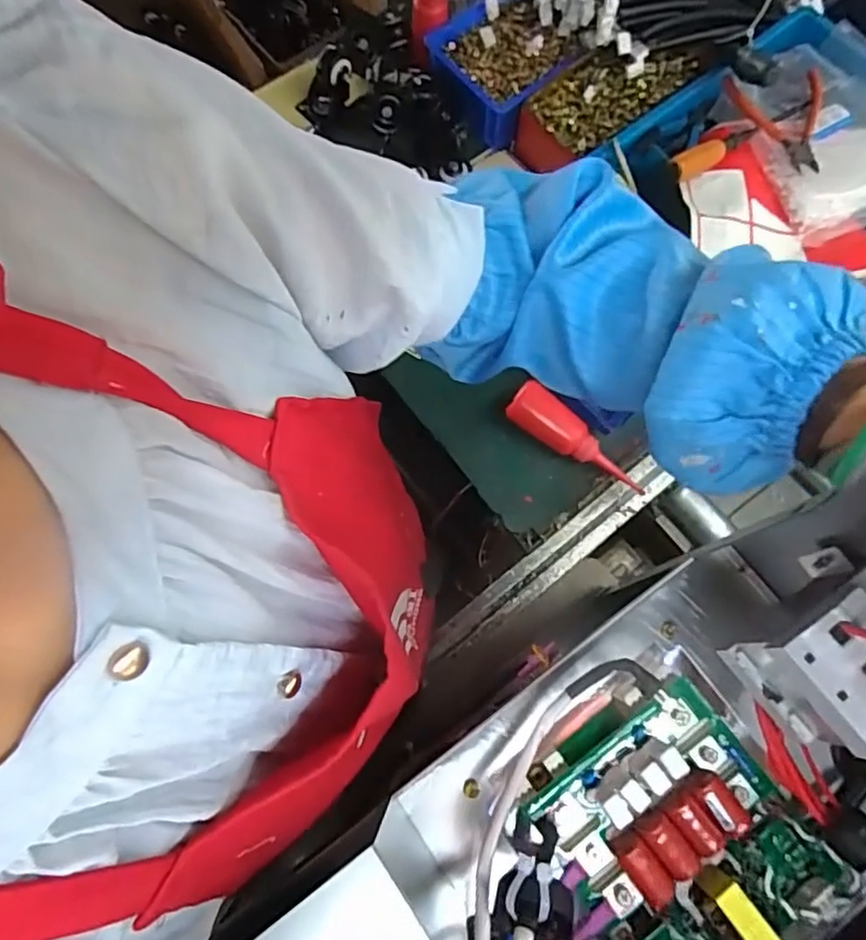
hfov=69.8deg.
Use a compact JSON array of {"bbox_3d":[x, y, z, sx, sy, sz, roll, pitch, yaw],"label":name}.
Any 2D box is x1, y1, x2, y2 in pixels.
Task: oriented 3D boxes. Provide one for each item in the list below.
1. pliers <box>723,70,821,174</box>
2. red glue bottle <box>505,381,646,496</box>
[{"bbox_3d":[0.409,-0.398,0.706,0.119,0.014,0.131,-12,74,-3],"label":"pliers"},{"bbox_3d":[0.156,-0.030,0.666,0.162,0.045,0.038,34,77,9],"label":"red glue bottle"}]

